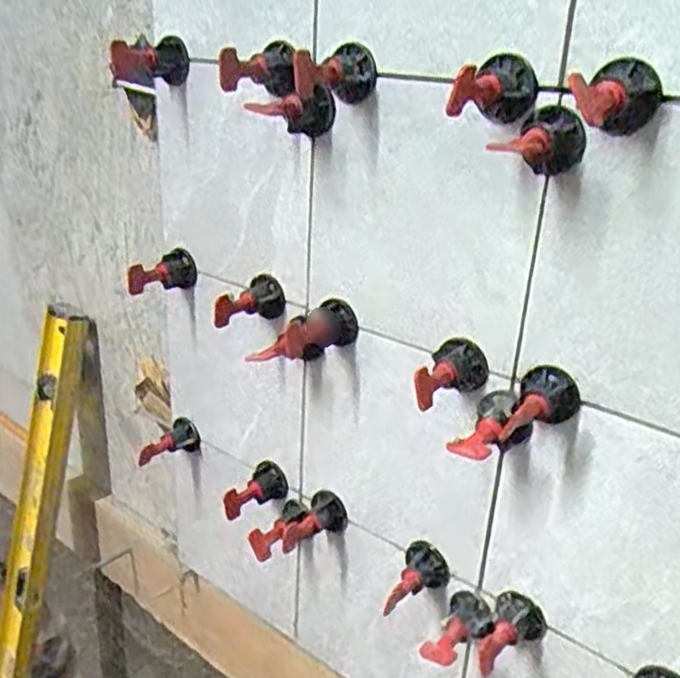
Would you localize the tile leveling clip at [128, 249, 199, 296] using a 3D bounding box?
[{"bbox_3d":[-0.135,-0.048,0.519,0.051,0.027,0.026,-16,30,-37],"label":"tile leveling clip"}]

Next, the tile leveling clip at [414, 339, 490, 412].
[{"bbox_3d":[0.062,0.021,0.379,0.030,0.025,0.049,13,25,21],"label":"tile leveling clip"}]

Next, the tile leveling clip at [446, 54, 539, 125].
[{"bbox_3d":[0.071,-0.115,0.320,0.028,0.029,0.047,15,26,25],"label":"tile leveling clip"}]

